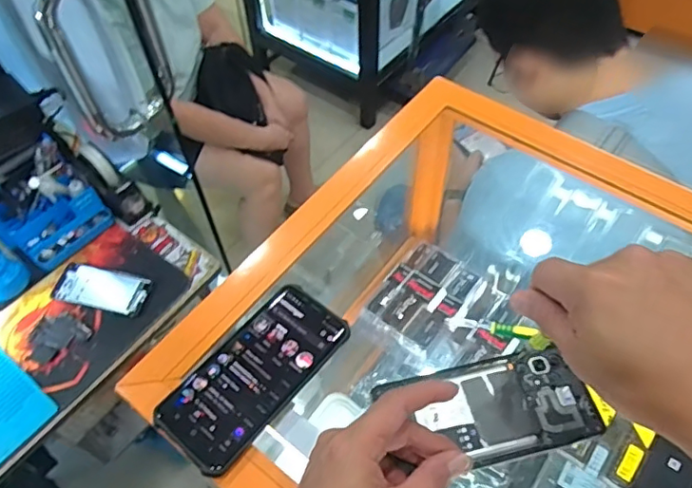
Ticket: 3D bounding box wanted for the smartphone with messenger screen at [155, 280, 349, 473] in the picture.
[{"bbox_3d":[-0.069,0.098,0.425,0.072,0.009,0.149,34,63,23],"label":"smartphone with messenger screen"}]

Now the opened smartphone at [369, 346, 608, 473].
[{"bbox_3d":[0.105,0.119,0.404,0.146,0.007,0.072,-11,55,-6],"label":"opened smartphone"}]

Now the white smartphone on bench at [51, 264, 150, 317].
[{"bbox_3d":[-0.411,0.073,0.938,0.155,0.009,0.079,10,56,9],"label":"white smartphone on bench"}]

